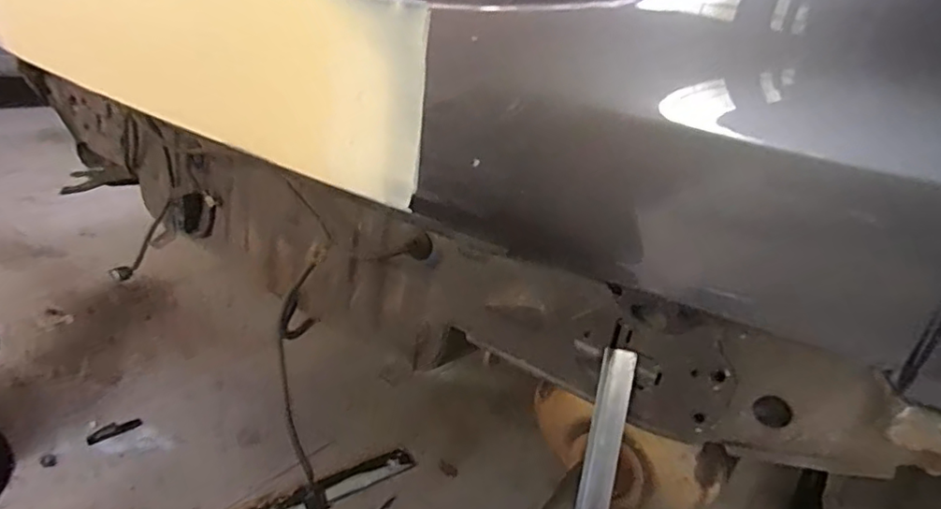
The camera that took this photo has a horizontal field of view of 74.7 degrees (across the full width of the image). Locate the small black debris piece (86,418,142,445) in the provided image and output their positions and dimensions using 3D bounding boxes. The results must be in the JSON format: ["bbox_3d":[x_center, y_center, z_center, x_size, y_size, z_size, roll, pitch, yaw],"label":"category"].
[{"bbox_3d":[-0.628,0.308,1.086,0.033,0.006,0.089,24,29,35],"label":"small black debris piece"}]

